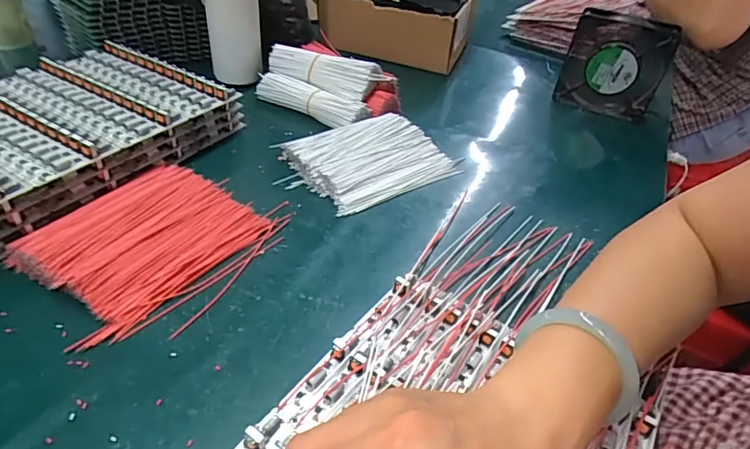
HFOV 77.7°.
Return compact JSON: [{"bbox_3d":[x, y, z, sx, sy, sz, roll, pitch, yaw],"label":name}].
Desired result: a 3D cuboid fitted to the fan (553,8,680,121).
[{"bbox_3d":[0.313,-0.203,0.610,0.120,0.135,0.032,10,40,5],"label":"fan"}]

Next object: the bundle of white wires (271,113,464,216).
[{"bbox_3d":[-0.005,-0.070,0.492,0.177,0.032,0.112,-16,45,-24],"label":"bundle of white wires"}]

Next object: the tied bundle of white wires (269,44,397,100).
[{"bbox_3d":[-0.061,-0.191,0.577,0.163,0.036,0.047,23,41,18],"label":"tied bundle of white wires"}]

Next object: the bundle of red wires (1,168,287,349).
[{"bbox_3d":[-0.174,0.007,0.373,0.154,0.028,0.167,26,44,22],"label":"bundle of red wires"}]

